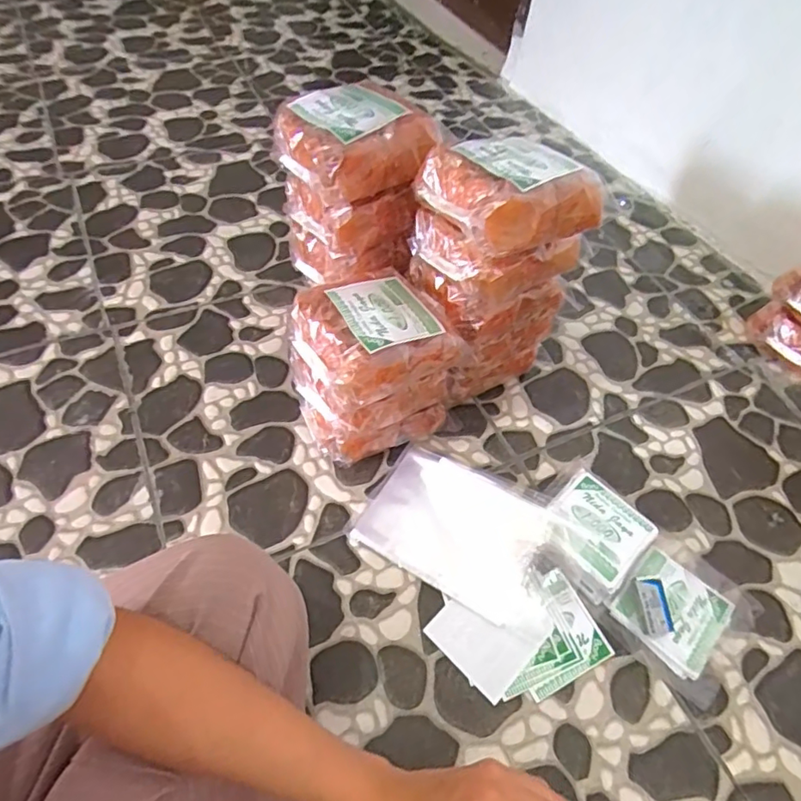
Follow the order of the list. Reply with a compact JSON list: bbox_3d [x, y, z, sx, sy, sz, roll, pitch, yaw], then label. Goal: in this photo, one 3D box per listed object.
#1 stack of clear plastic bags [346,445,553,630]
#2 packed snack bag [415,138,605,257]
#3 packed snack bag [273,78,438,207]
[{"bbox_3d":[0.067,0.141,0.589,0.212,0.024,0.137,25,64,18],"label":"stack of clear plastic bags"},{"bbox_3d":[0.104,-0.200,0.514,0.150,0.057,0.121,-22,59,-19],"label":"packed snack bag"},{"bbox_3d":[-0.048,-0.268,0.558,0.147,0.066,0.122,-27,61,-22],"label":"packed snack bag"}]

